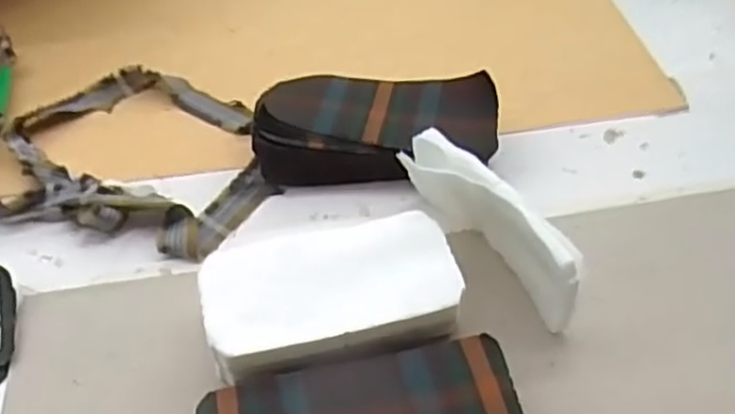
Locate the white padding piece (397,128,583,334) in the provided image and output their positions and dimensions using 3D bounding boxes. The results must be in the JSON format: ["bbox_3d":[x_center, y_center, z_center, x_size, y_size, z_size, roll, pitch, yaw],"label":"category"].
[{"bbox_3d":[0.078,0.012,0.459,0.028,0.070,0.144,-32,54,-25],"label":"white padding piece"}]

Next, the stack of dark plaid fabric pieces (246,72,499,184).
[{"bbox_3d":[0.006,-0.061,0.542,0.175,0.047,0.085,1,47,2],"label":"stack of dark plaid fabric pieces"}]

